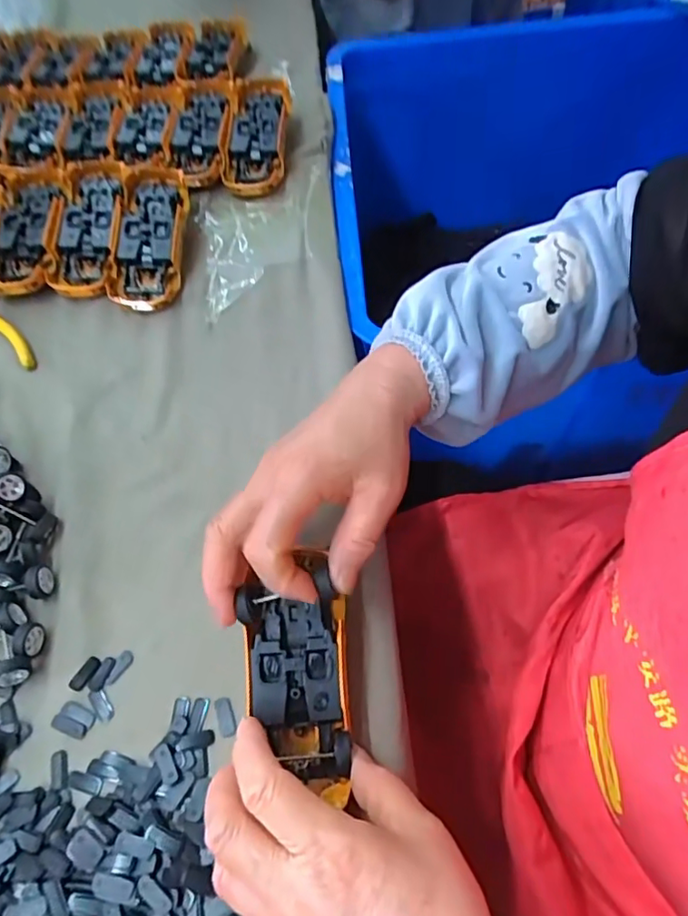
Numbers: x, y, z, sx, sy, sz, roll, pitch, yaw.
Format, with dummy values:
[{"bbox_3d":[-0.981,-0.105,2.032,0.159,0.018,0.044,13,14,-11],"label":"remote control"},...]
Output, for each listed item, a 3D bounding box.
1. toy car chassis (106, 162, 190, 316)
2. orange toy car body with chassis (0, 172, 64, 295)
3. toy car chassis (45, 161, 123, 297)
[{"bbox_3d":[-0.166,-0.187,0.473,0.057,0.018,0.132,1,78,2],"label":"toy car chassis"},{"bbox_3d":[-0.278,-0.197,0.490,0.059,0.030,0.131,-1,61,1],"label":"orange toy car body with chassis"},{"bbox_3d":[-0.222,-0.199,0.484,0.057,0.021,0.134,0,74,1],"label":"toy car chassis"}]

